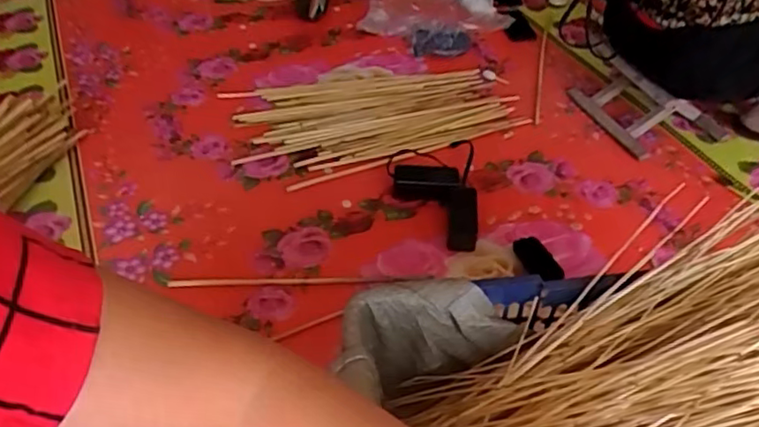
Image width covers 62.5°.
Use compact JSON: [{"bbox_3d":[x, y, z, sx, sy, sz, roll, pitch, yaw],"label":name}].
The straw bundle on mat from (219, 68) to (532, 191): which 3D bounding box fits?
[{"bbox_3d":[-0.005,-0.233,1.464,0.668,0.045,0.366,-8,45,-8],"label":"straw bundle on mat"}]

